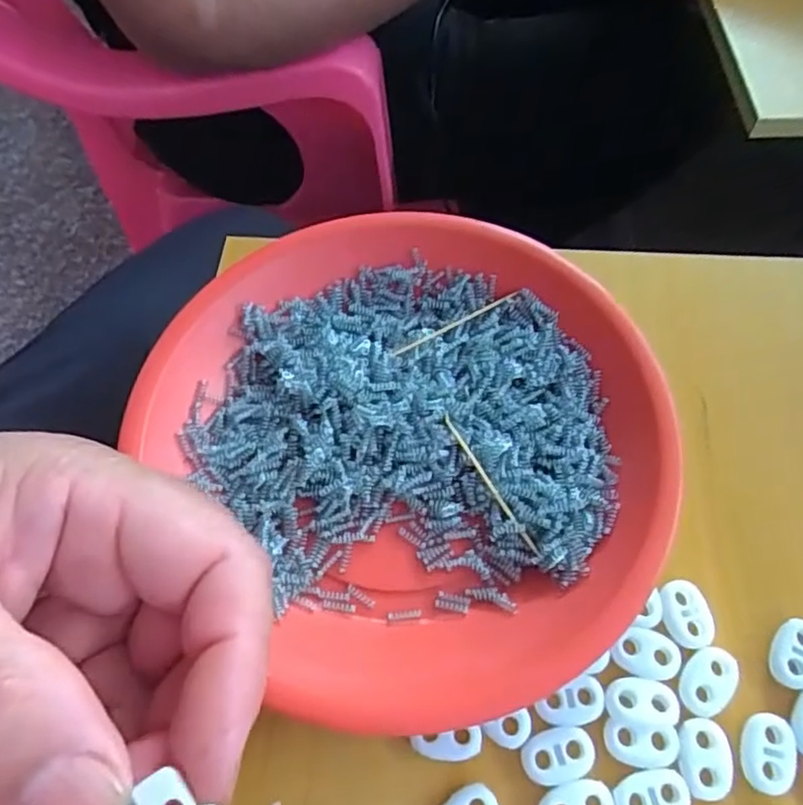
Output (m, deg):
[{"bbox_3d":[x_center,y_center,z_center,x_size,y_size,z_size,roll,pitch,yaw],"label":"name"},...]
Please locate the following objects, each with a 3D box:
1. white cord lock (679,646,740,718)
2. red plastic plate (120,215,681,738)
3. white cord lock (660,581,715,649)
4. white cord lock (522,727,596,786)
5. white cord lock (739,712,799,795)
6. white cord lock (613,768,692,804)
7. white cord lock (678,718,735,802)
[{"bbox_3d":[0.099,0.090,0.213,0.023,0.004,0.015,-43,70,-16],"label":"white cord lock"},{"bbox_3d":[0.009,0.008,0.244,0.174,0.020,0.184,-1,65,2],"label":"red plastic plate"},{"bbox_3d":[0.096,0.071,0.223,0.016,0.004,0.022,-18,65,-6],"label":"white cord lock"},{"bbox_3d":[0.049,0.109,0.204,0.022,0.004,0.015,-14,65,-5],"label":"white cord lock"},{"bbox_3d":[0.113,0.107,0.202,0.016,0.004,0.022,13,66,8],"label":"white cord lock"},{"bbox_3d":[0.076,0.119,0.198,0.022,0.004,0.015,-8,64,-1],"label":"white cord lock"},{"bbox_3d":[0.093,0.109,0.202,0.016,0.004,0.021,-7,64,-1],"label":"white cord lock"}]

